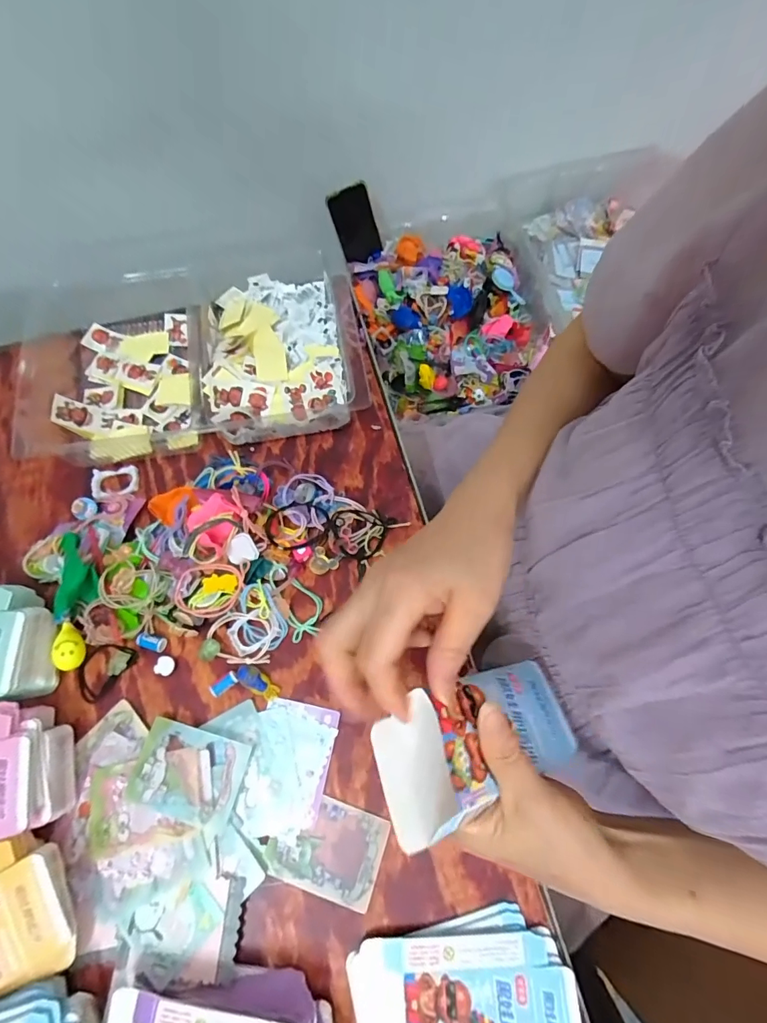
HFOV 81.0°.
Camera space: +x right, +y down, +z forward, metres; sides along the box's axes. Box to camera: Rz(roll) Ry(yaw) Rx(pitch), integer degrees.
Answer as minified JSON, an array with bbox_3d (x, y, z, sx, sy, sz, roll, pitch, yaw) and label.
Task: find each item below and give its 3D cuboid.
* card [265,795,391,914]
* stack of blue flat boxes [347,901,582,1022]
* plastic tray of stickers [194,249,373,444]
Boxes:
[{"bbox_3d":[-0.044,0.262,0.352,0.084,0.004,0.062,17,72,7],"label":"card"},{"bbox_3d":[0.057,0.346,0.316,0.152,0.011,0.097,-8,71,-2],"label":"stack of blue flat boxes"},{"bbox_3d":[-0.106,-0.175,0.474,0.169,0.050,0.195,-11,71,-3],"label":"plastic tray of stickers"}]

